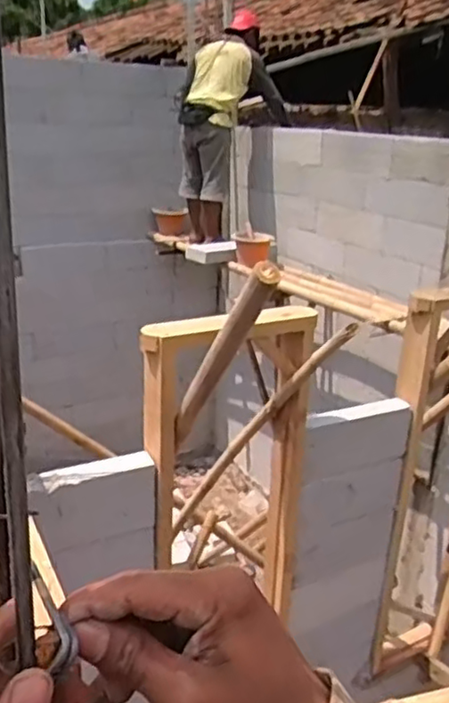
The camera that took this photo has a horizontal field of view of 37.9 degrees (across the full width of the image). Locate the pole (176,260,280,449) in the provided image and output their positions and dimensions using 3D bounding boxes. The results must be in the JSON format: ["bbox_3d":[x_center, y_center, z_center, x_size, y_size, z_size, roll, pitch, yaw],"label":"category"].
[{"bbox_3d":[-0.018,0.029,1.512,0.049,0.631,0.060,-12,57,-34],"label":"pole"}]

